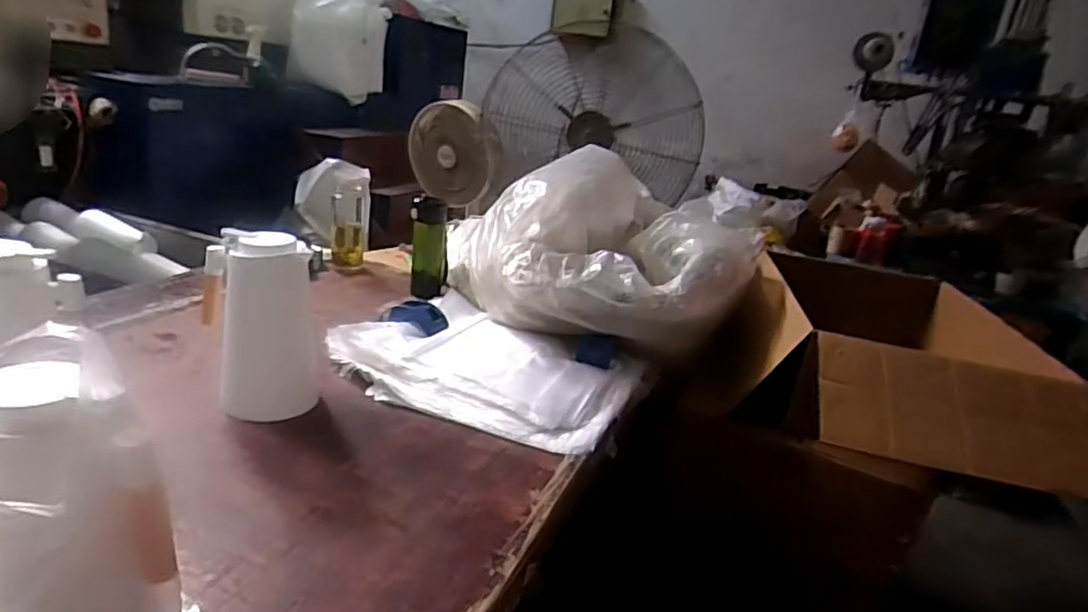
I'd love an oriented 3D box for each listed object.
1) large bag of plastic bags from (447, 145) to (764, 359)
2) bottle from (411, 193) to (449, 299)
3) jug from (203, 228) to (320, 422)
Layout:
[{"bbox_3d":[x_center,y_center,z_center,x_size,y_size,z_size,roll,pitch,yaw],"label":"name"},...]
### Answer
[{"bbox_3d":[0.138,-0.125,1.431,0.655,0.280,0.624,5,20,-9],"label":"large bag of plastic bags"},{"bbox_3d":[-0.249,-0.124,1.442,0.079,0.210,0.061,12,20,12],"label":"bottle"},{"bbox_3d":[-0.385,0.027,0.922,0.133,0.242,0.114,-2,22,-25],"label":"jug"}]

